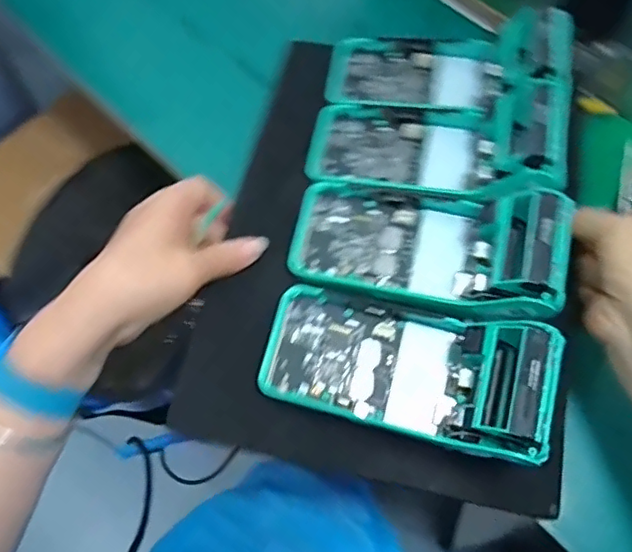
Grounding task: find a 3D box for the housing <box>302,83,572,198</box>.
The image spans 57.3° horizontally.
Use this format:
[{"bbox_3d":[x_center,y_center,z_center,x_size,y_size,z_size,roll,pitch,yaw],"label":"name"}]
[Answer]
[{"bbox_3d":[0.083,-0.102,0.414,0.174,0.063,0.090,14,66,7],"label":"housing"}]

